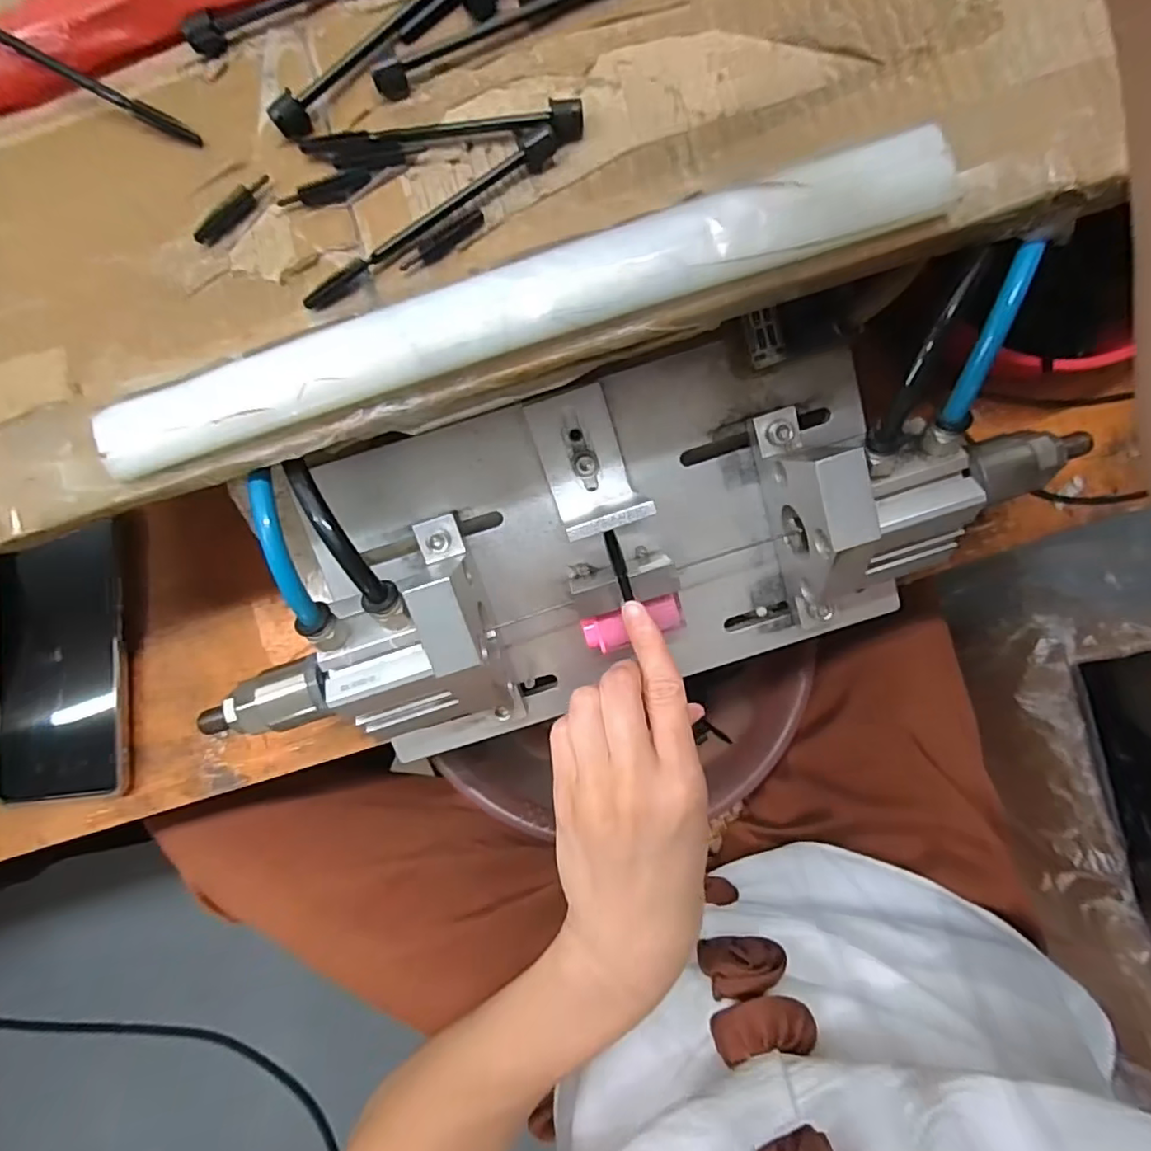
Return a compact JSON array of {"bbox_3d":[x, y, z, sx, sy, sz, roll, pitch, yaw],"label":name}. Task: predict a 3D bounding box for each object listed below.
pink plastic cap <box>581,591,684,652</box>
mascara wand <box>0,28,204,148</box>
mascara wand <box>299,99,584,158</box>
[{"bbox_3d":[0.027,0.023,0.283,0.047,0.016,0.017,-18,86,5],"label":"pink plastic cap"},{"bbox_3d":[-0.183,-0.181,0.213,0.098,0.020,0.010,29,90,5],"label":"mascara wand"},{"bbox_3d":[-0.048,-0.155,0.209,0.100,0.008,0.011,0,88,4],"label":"mascara wand"}]

